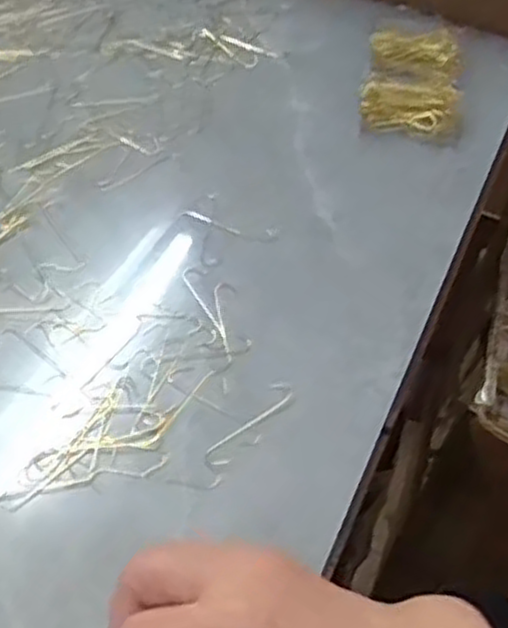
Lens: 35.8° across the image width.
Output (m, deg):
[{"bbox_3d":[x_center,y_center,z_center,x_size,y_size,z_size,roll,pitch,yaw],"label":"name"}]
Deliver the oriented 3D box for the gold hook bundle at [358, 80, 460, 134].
[{"bbox_3d":[0.114,-0.154,0.575,0.073,0.015,0.045,2,50,-1],"label":"gold hook bundle"}]

